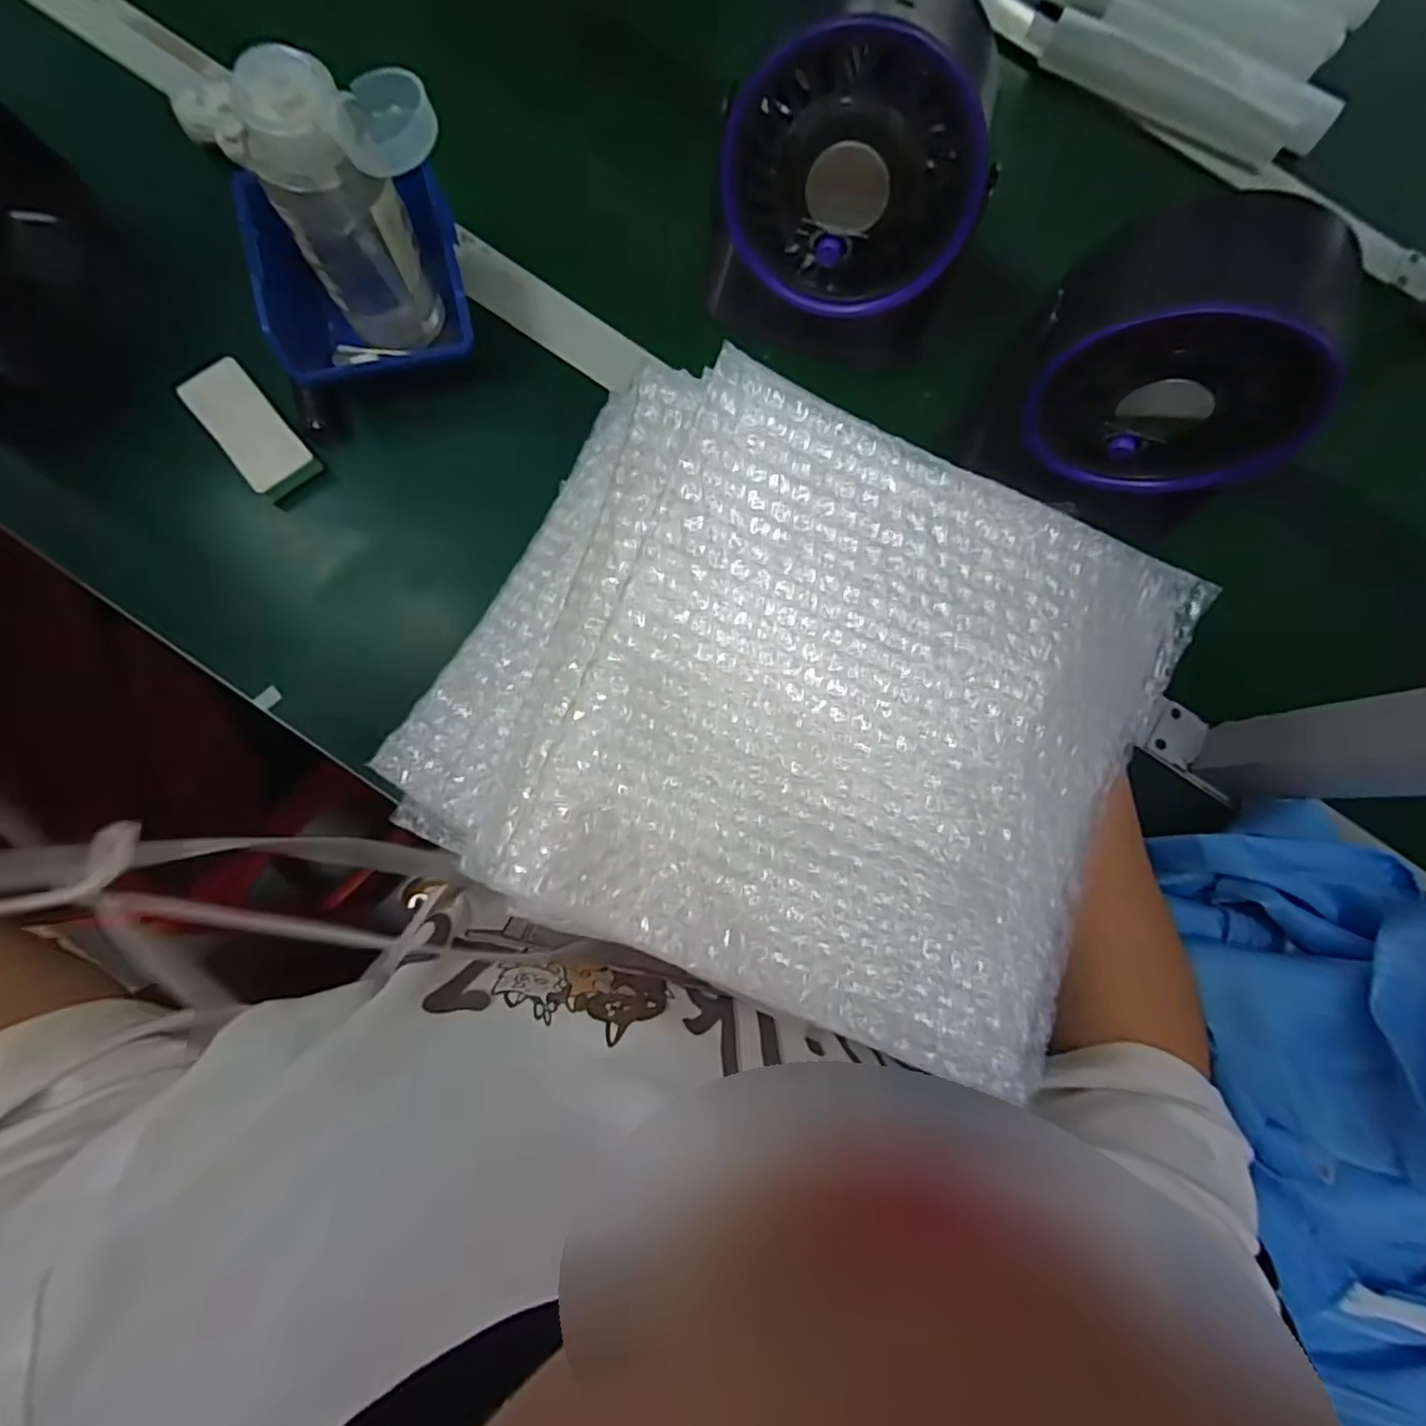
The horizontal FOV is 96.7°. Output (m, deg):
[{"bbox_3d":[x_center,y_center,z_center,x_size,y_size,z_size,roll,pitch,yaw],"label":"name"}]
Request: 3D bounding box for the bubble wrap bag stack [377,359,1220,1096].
[{"bbox_3d":[0.049,0.002,0.298,0.338,0.079,0.252,23,81,-2],"label":"bubble wrap bag stack"}]

